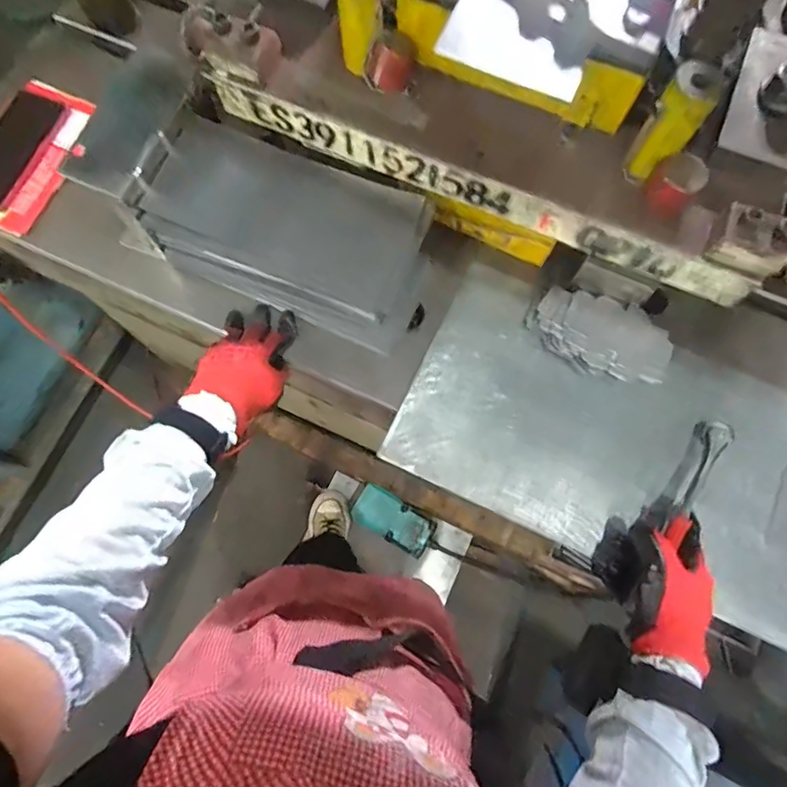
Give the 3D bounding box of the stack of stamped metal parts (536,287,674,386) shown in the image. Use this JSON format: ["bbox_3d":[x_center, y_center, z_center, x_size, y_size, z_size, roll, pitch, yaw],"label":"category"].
[{"bbox_3d":[0.225,-0.061,0.557,0.140,0.024,0.080,19,75,5],"label":"stack of stamped metal parts"}]

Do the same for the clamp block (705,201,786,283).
[{"bbox_3d":[0.326,-0.126,0.446,0.091,0.041,0.042,26,76,7],"label":"clamp block"}]

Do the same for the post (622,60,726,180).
[{"bbox_3d":[0.238,-0.231,0.447,0.042,0.094,0.038,37,77,9],"label":"post"}]

